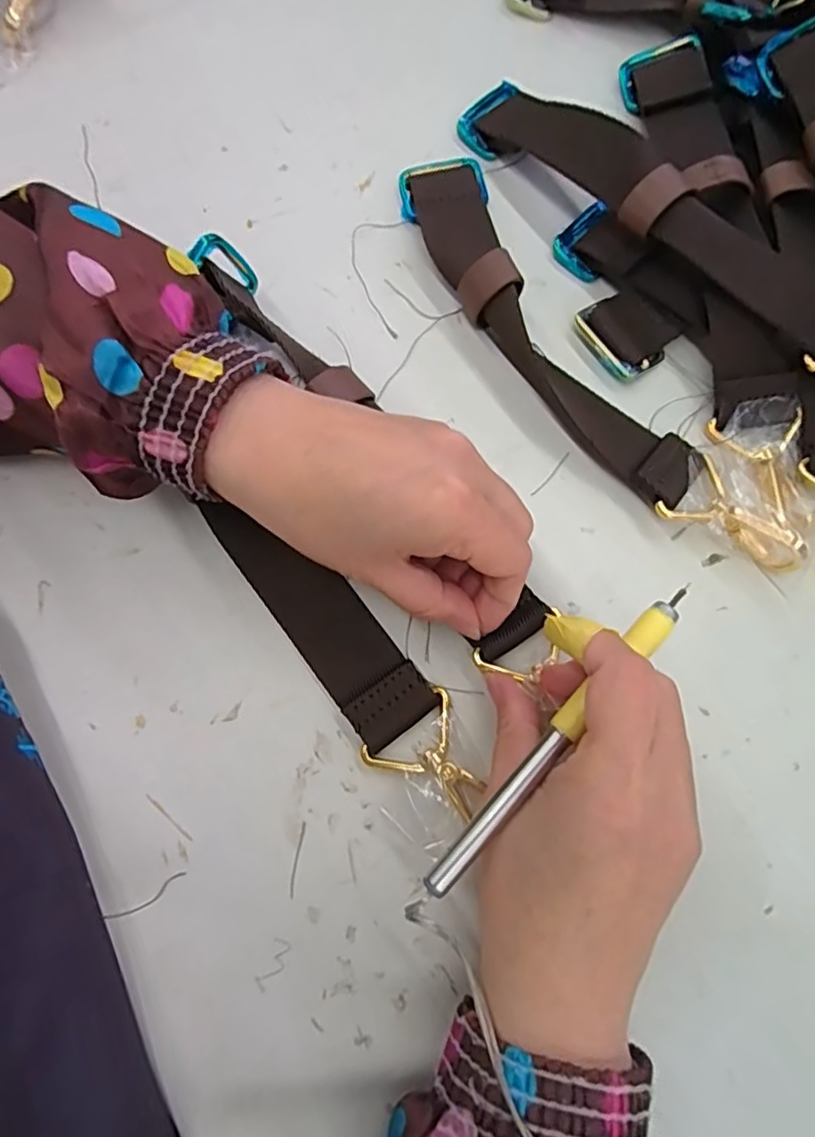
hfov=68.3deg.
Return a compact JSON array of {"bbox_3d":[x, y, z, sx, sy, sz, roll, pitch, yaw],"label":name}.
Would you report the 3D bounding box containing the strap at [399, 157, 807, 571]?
[{"bbox_3d":[0.075,-0.103,0.281,0.055,0.033,0.264,-30,77,-9],"label":"strap"}]

